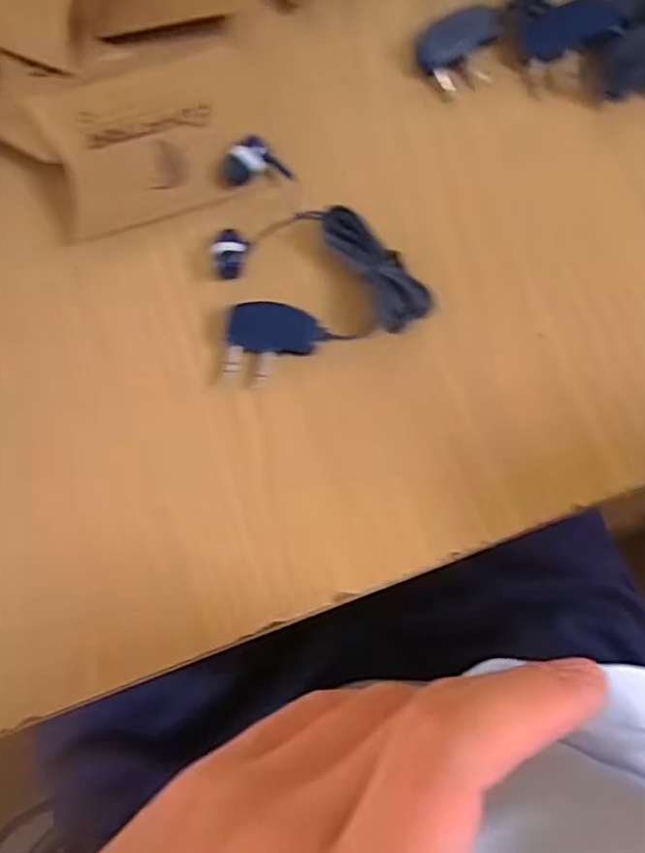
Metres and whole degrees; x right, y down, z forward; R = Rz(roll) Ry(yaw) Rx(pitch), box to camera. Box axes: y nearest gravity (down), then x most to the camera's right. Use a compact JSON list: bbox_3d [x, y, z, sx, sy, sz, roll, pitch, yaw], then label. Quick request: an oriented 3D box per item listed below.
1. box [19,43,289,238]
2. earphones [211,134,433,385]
[{"bbox_3d":[-0.064,-0.113,0.245,0.083,0.017,0.059,-17,80,-1],"label":"box"},{"bbox_3d":[-0.009,-0.068,0.238,0.076,0.012,0.087,-20,81,-1],"label":"earphones"}]

